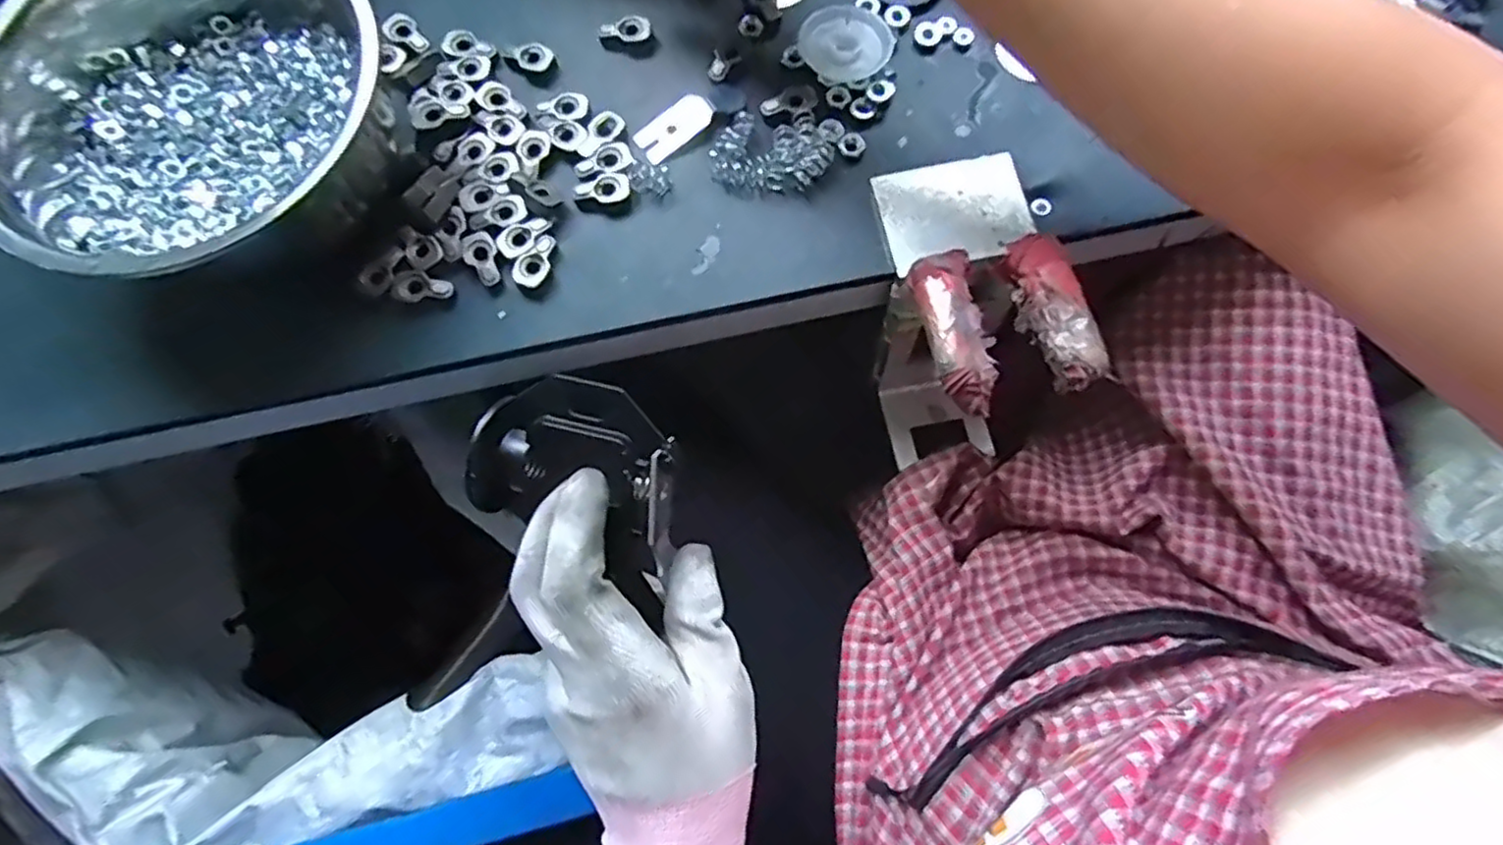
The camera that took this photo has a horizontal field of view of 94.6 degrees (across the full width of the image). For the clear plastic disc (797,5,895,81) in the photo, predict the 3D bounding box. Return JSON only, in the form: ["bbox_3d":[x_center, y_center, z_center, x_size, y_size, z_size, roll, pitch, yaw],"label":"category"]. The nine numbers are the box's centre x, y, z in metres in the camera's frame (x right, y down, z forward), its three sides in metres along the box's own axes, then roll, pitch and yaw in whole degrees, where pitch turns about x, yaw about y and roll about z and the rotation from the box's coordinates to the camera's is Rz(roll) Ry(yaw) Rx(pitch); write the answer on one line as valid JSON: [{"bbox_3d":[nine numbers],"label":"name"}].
[{"bbox_3d":[0.052,-0.208,0.381,0.049,0.011,0.042,-24,76,-5],"label":"clear plastic disc"}]

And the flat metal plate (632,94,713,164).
[{"bbox_3d":[-0.042,-0.160,0.375,0.044,0.004,0.026,-45,73,-4],"label":"flat metal plate"}]

